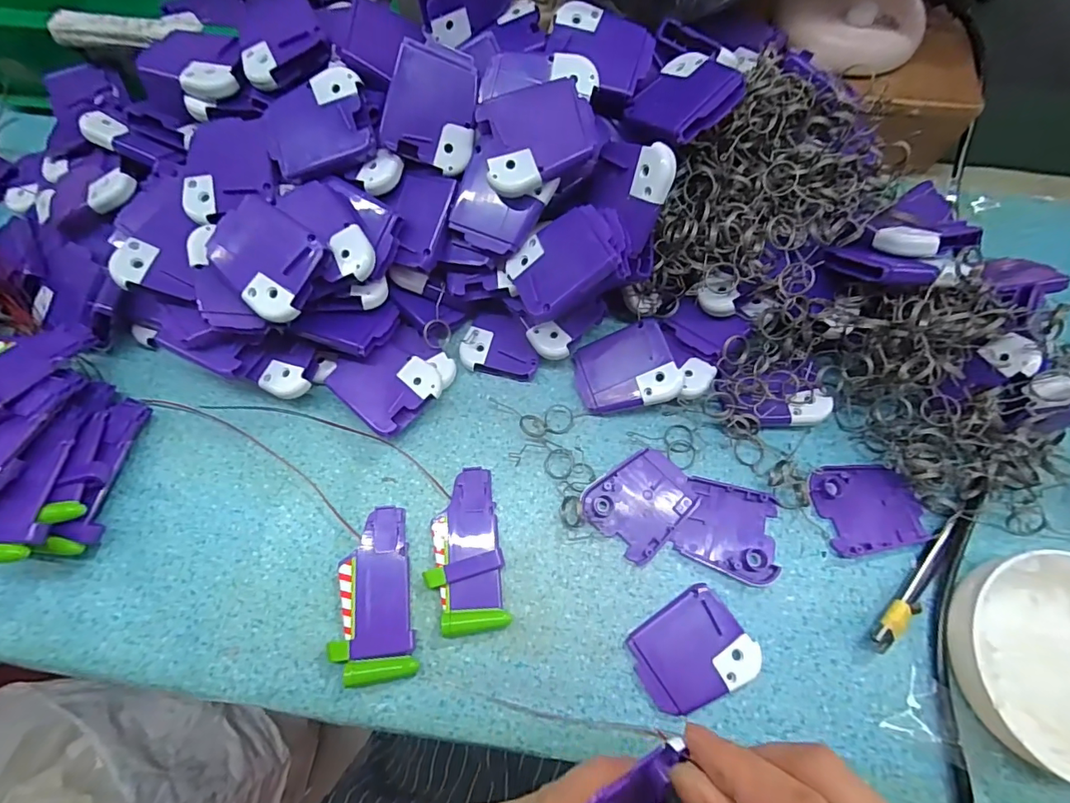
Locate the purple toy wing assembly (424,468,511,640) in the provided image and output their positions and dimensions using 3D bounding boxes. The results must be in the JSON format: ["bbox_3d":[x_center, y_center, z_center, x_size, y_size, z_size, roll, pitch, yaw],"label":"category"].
[{"bbox_3d":[-0.041,0.084,0.283,0.041,0.011,0.088,-10,69,-3],"label":"purple toy wing assembly"}]

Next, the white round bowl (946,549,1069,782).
[{"bbox_3d":[0.272,0.134,0.254,0.101,0.031,0.103,0,69,0],"label":"white round bowl"}]

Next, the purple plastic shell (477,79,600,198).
[{"bbox_3d":[0.001,-0.143,0.269,0.061,0.013,0.052,-15,90,0],"label":"purple plastic shell"}]

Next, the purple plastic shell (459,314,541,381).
[{"bbox_3d":[-0.022,-0.037,0.326,0.049,0.016,0.041,7,69,3],"label":"purple plastic shell"}]

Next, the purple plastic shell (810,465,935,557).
[{"bbox_3d":[0.200,0.062,0.294,0.060,0.006,0.051,-11,69,-4],"label":"purple plastic shell"}]

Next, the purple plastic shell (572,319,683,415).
[{"bbox_3d":[0.057,-0.019,0.311,0.062,0.010,0.050,-16,75,19],"label":"purple plastic shell"}]

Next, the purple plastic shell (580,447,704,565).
[{"bbox_3d":[0.064,0.059,0.296,0.050,0.007,0.059,43,75,15],"label":"purple plastic shell"}]

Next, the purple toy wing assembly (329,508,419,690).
[{"bbox_3d":[-0.091,0.106,0.274,0.040,0.013,0.089,-9,69,-3],"label":"purple toy wing assembly"}]

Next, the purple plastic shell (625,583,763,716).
[{"bbox_3d":[0.085,0.137,0.268,0.062,0.007,0.051,-32,72,-11],"label":"purple plastic shell"}]

